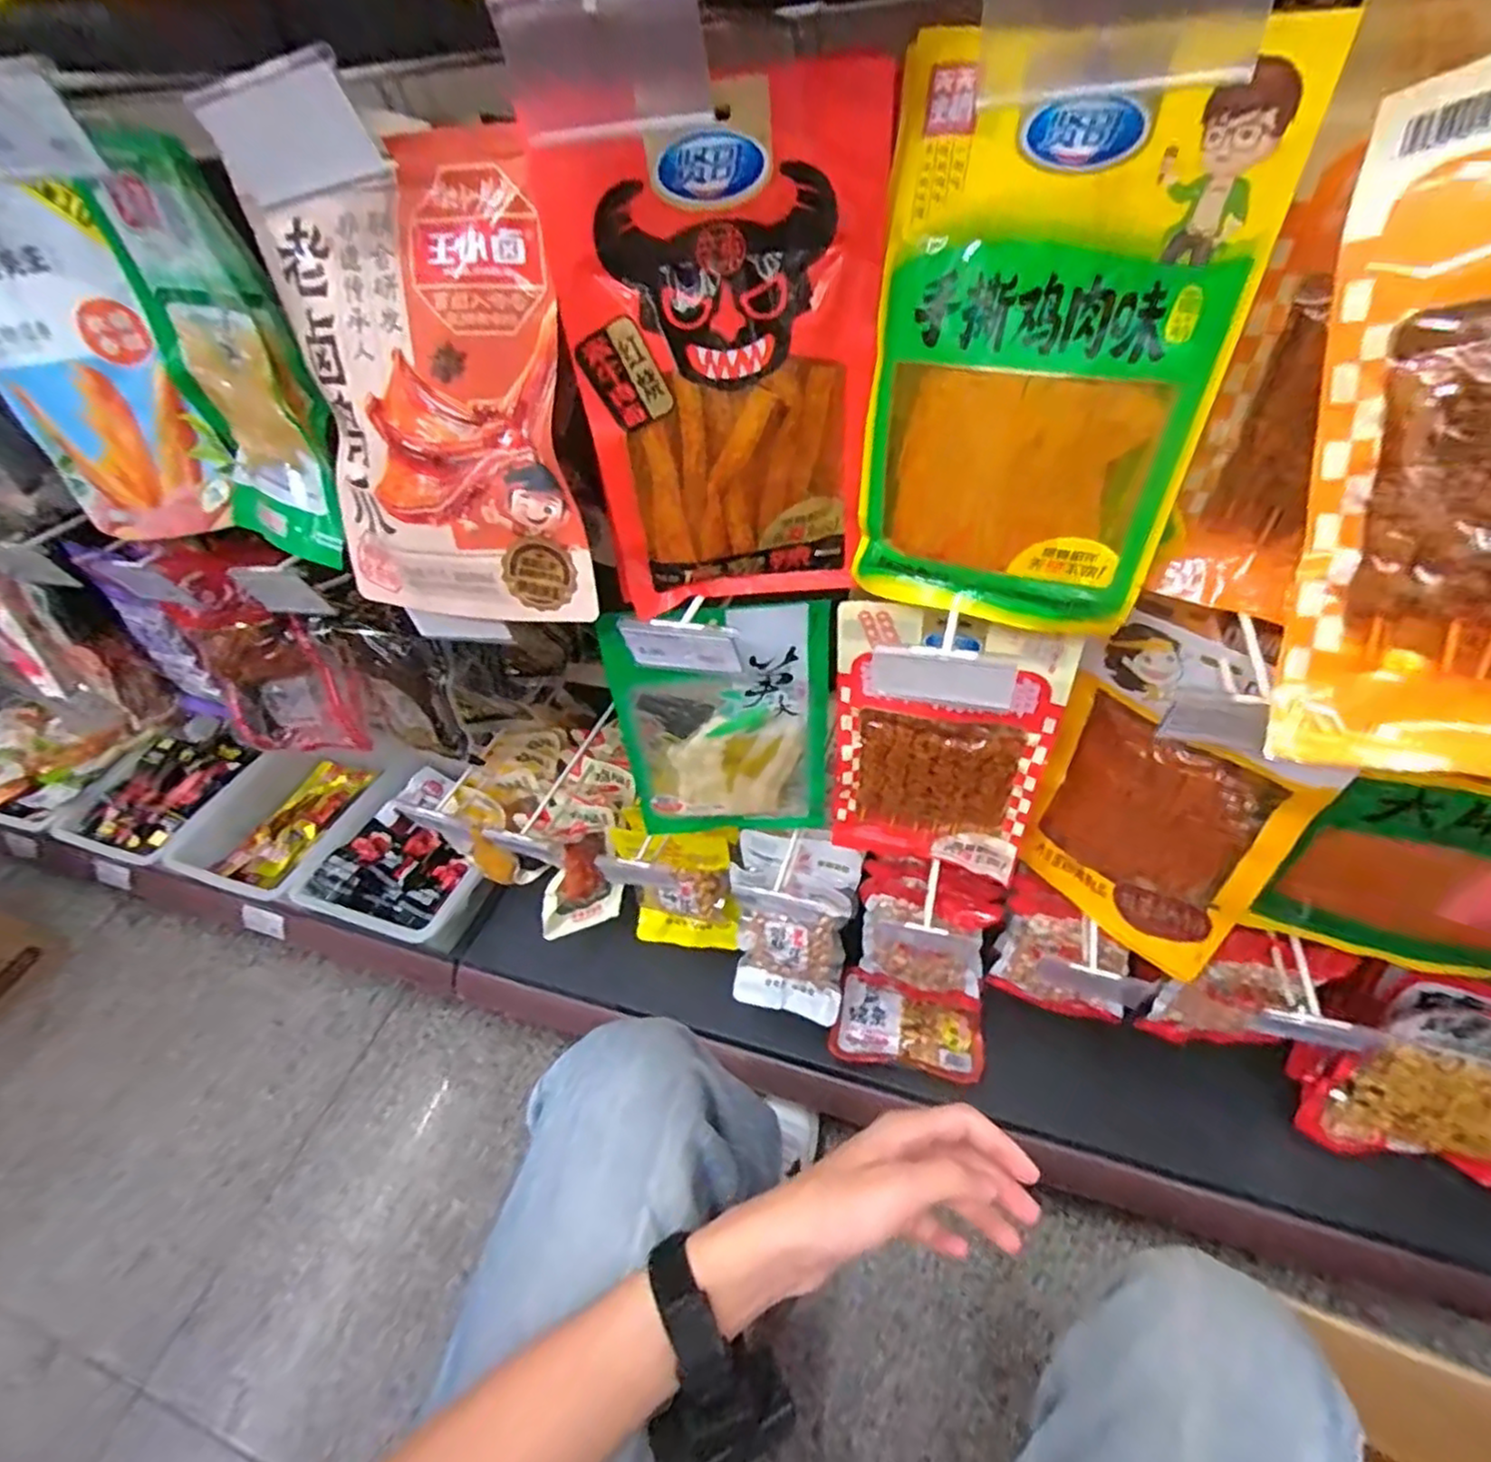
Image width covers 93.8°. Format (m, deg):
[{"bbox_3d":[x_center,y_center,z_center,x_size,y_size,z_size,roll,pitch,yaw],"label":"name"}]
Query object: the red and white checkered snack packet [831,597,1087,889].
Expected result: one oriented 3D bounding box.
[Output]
[{"bbox_3d":[0.155,0.019,0.570,0.165,0.261,0.031,10,47,17],"label":"red and white checkered snack packet"}]

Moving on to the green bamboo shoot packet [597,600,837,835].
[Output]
[{"bbox_3d":[-0.015,0.003,0.592,0.177,0.252,0.037,-1,45,6],"label":"green bamboo shoot packet"}]

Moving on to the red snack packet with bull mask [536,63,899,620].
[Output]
[{"bbox_3d":[-0.004,-0.193,0.398,0.160,0.250,0.039,-3,45,4],"label":"red snack packet with bull mask"}]

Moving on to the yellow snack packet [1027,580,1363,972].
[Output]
[{"bbox_3d":[0.312,0.049,0.525,0.043,0.281,0.166,-28,48,-29],"label":"yellow snack packet"}]

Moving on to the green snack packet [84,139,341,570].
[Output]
[{"bbox_3d":[-0.340,-0.238,0.466,0.161,0.253,0.035,28,49,18],"label":"green snack packet"}]

